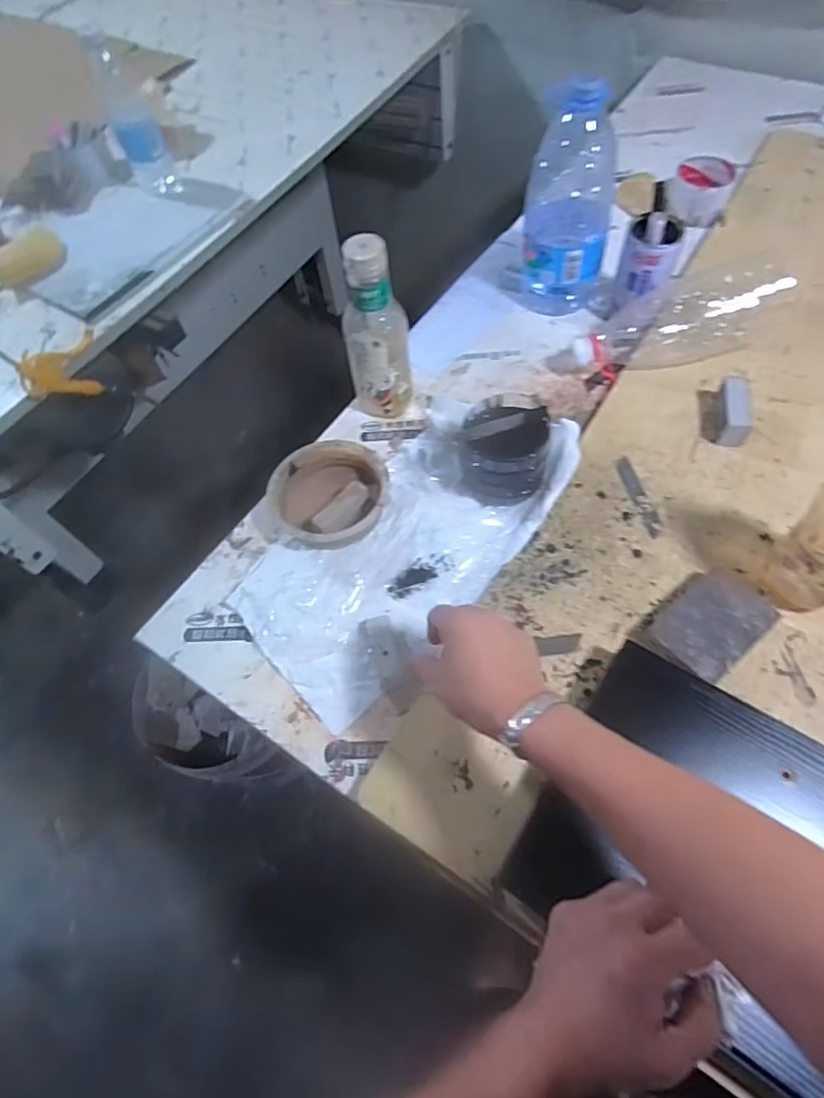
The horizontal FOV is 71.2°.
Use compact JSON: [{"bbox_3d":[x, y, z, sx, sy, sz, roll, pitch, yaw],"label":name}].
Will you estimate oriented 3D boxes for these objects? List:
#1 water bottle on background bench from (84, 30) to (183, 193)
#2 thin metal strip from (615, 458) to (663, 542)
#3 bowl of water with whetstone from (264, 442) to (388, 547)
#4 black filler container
[{"bbox_3d":[-0.423,-0.644,0.873,0.076,0.193,0.078,-21,61,-8],"label":"water bottle on background bench"},{"bbox_3d":[0.240,-0.058,0.609,0.017,0.004,0.103,-12,60,-3],"label":"thin metal strip"},{"bbox_3d":[-0.093,-0.060,0.625,0.116,0.033,0.126,-2,60,3],"label":"bowl of water with whetstone"},{"bbox_3d":[0.099,-0.108,0.606,0.085,0.095,0.082,1,61,5],"label":"black filler container"}]

